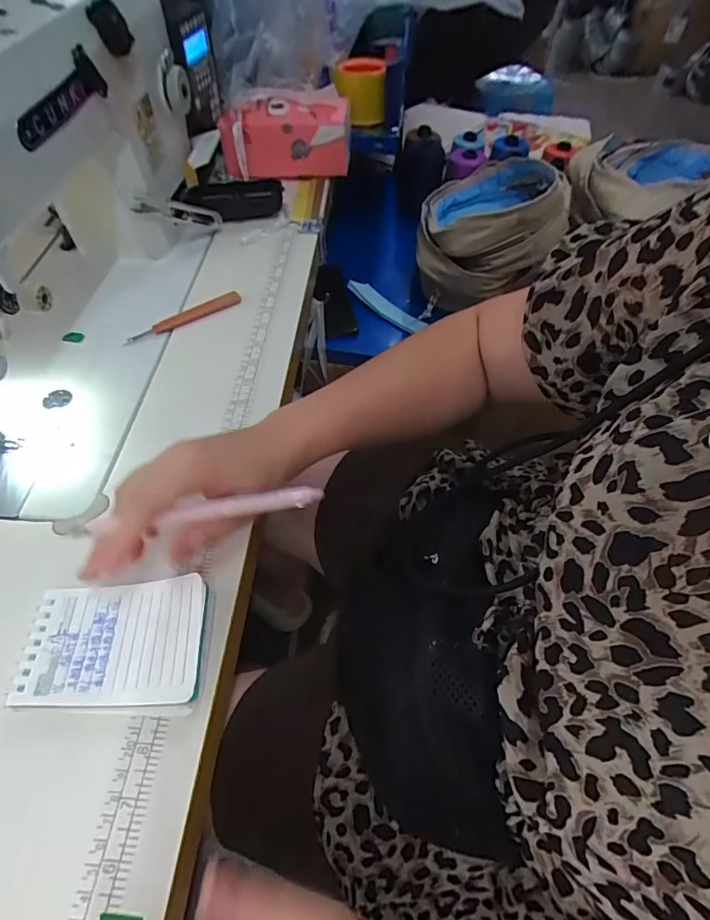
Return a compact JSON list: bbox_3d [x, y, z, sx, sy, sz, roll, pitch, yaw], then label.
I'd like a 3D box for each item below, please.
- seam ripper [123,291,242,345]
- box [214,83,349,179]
[{"bbox_3d":[-0.165,-0.138,0.481,0.116,0.012,0.017,-30,60,-21],"label":"seam ripper"},{"bbox_3d":[-0.085,-0.410,0.624,0.165,0.079,0.069,-11,55,-10],"label":"box"}]

